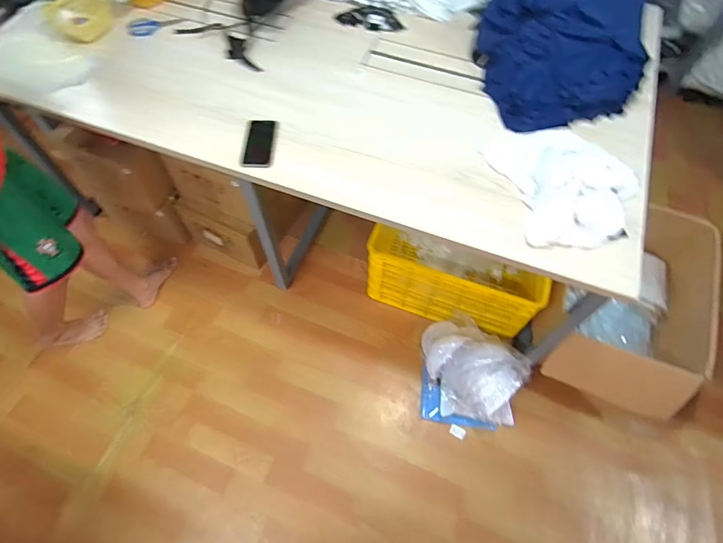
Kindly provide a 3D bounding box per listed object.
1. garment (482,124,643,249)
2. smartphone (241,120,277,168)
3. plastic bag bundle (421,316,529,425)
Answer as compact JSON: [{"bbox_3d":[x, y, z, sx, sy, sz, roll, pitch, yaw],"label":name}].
[{"bbox_3d":[0.513,-0.248,1.038,0.311,0.123,0.379,-10,61,-6],"label":"garment"},{"bbox_3d":[-0.275,-0.348,1.150,0.077,0.012,0.175,2,61,0],"label":"smartphone"},{"bbox_3d":[0.394,0.329,1.486,0.325,0.188,0.374,0,61,-1],"label":"plastic bag bundle"}]

